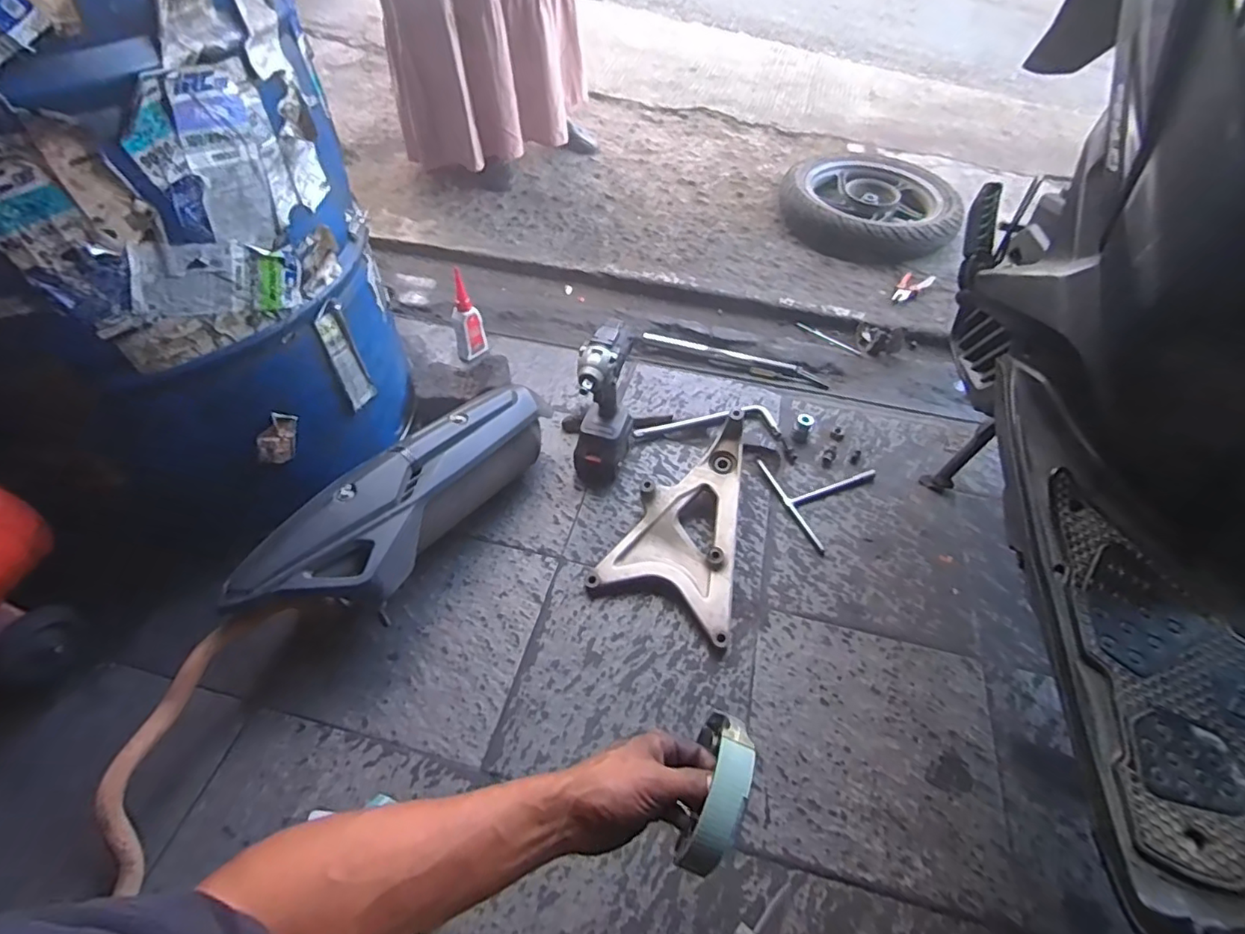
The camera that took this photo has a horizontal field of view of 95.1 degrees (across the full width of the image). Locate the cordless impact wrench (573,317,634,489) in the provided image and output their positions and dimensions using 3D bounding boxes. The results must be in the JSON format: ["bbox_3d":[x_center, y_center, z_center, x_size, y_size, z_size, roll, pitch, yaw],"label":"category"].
[{"bbox_3d":[-0.030,-0.090,0.886,0.077,0.253,0.127,17,52,11],"label":"cordless impact wrench"}]

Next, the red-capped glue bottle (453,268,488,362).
[{"bbox_3d":[-0.304,-0.283,1.098,0.050,0.156,0.059,24,54,17],"label":"red-capped glue bottle"}]

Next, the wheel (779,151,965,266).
[{"bbox_3d":[0.697,-0.753,1.623,0.463,0.094,0.498,1,51,-1],"label":"wheel"}]

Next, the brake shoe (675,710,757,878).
[{"bbox_3d":[0.077,0.256,0.460,0.040,0.069,0.121,16,52,10],"label":"brake shoe"}]

